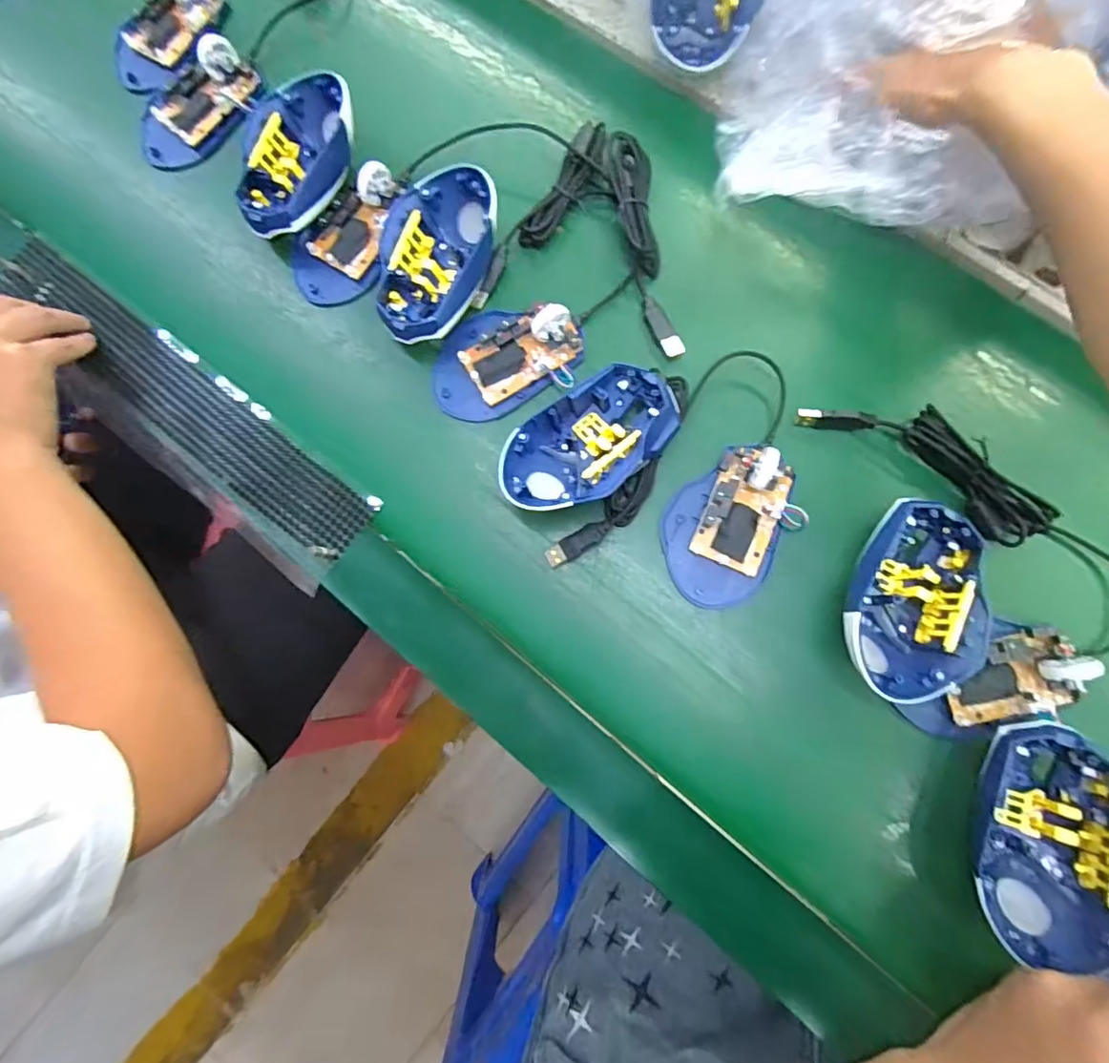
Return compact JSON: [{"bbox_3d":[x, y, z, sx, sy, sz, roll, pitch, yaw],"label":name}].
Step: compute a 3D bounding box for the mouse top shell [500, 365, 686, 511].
[{"bbox_3d":[0.021,-0.056,0.347,0.117,0.042,0.067,-36,82,-4],"label":"mouse top shell"}]

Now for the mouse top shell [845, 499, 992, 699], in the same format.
[{"bbox_3d":[0.215,0.043,0.325,0.073,0.040,0.115,14,82,4],"label":"mouse top shell"}]

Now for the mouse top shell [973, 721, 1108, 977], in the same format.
[{"bbox_3d":[0.272,0.170,0.297,0.074,0.051,0.120,9,82,3],"label":"mouse top shell"}]

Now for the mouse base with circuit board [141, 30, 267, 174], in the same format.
[{"bbox_3d":[-0.279,-0.330,0.412,0.104,0.025,0.058,-44,82,-5],"label":"mouse base with circuit board"}]

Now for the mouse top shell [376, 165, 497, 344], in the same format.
[{"bbox_3d":[-0.081,-0.186,0.374,0.073,0.047,0.117,14,82,4],"label":"mouse top shell"}]

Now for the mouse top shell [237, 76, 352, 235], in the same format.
[{"bbox_3d":[-0.190,-0.269,0.394,0.075,0.038,0.122,25,83,6],"label":"mouse top shell"}]

